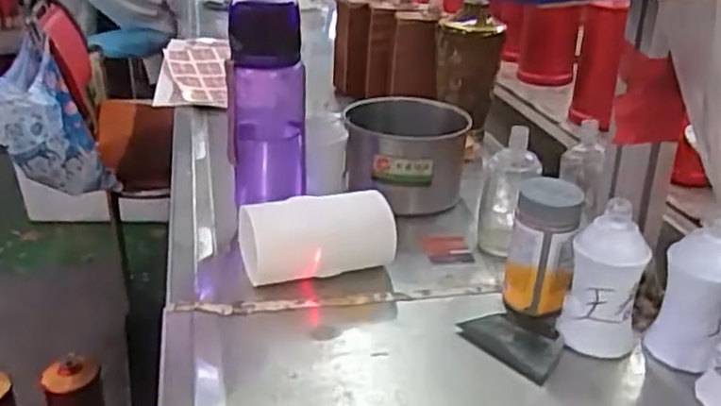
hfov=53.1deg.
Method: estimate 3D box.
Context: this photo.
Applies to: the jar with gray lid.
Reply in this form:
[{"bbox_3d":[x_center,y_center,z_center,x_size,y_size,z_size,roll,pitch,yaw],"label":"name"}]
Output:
[{"bbox_3d":[0.150,0.036,0.599,0.056,0.109,0.045,7,26,15],"label":"jar with gray lid"}]

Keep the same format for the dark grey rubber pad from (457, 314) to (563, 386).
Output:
[{"bbox_3d":[0.123,0.109,0.572,0.049,0.015,0.078,-25,32,-37],"label":"dark grey rubber pad"}]

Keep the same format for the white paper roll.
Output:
[{"bbox_3d":[-0.039,0.035,0.657,0.139,0.062,0.062,-6,26,-12],"label":"white paper roll"}]

